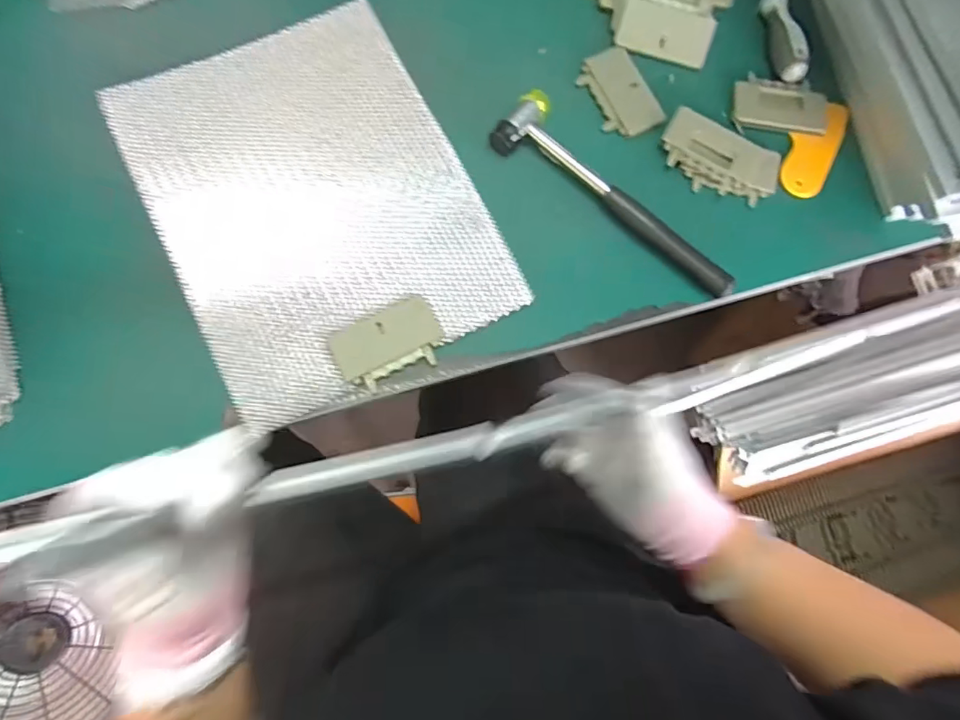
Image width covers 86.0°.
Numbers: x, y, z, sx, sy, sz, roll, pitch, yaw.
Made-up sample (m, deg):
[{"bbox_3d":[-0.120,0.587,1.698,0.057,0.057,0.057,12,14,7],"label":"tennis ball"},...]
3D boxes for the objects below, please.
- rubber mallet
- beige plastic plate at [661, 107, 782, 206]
[{"bbox_3d":[0.121,-0.142,0.449,0.240,0.021,0.060,38,80,5],"label":"rubber mallet"},{"bbox_3d":[0.216,-0.178,0.461,0.108,0.013,0.053,24,100,-3],"label":"beige plastic plate"}]

